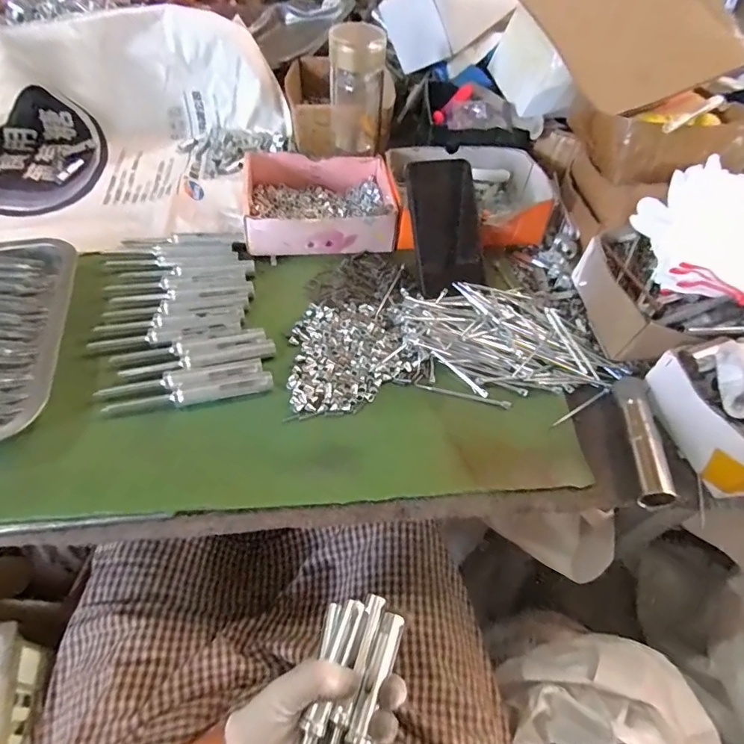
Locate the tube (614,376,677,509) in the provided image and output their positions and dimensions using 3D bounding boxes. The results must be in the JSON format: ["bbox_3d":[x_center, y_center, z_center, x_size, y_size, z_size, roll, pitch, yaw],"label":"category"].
[{"bbox_3d":[0.244,0.058,0.429,0.030,0.023,0.130,11,51,4],"label":"tube"}]

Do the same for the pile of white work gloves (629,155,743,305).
[{"bbox_3d":[0.333,-0.142,0.467,0.149,0.061,0.135,-36,62,-29],"label":"pile of white work gloves"}]

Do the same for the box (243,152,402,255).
[{"bbox_3d":[-0.064,-0.211,0.588,0.179,0.050,0.147,-3,52,-7],"label":"box"}]

